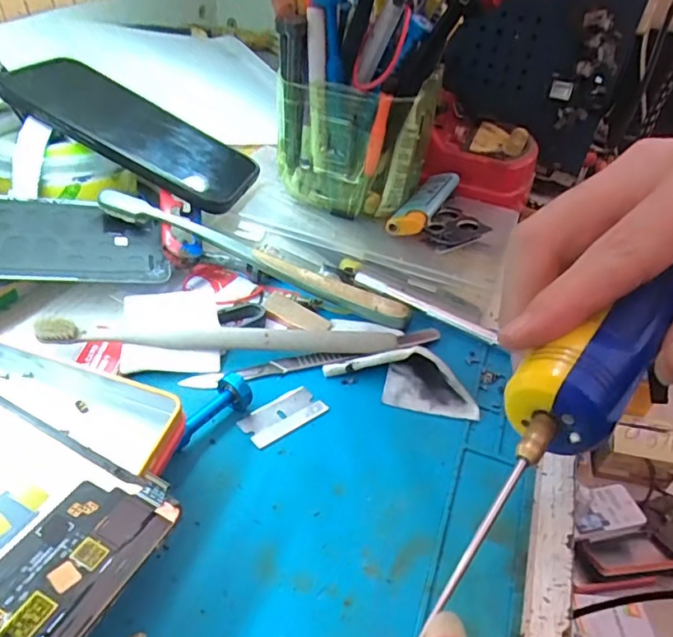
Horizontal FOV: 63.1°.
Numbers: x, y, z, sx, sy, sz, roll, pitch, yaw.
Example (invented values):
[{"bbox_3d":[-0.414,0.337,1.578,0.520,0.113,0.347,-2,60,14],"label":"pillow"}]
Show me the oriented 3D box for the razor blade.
[{"bbox_3d":[-0.024,0.043,0.250,0.038,0.004,0.020,-22,47,-33],"label":"razor blade"}]

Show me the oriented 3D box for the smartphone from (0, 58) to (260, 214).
[{"bbox_3d":[-0.124,-0.115,0.337,0.147,0.011,0.072,29,39,-7],"label":"smartphone"}]

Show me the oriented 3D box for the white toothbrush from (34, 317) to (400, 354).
[{"bbox_3d":[-0.054,0.006,0.267,0.166,0.008,0.014,2,38,-8],"label":"white toothbrush"}]

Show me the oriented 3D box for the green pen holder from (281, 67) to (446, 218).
[{"bbox_3d":[0.013,-0.108,0.347,0.085,0.083,0.064,16,38,10],"label":"green pen holder"}]

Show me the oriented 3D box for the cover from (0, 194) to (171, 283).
[{"bbox_3d":[-0.168,-0.044,0.277,0.152,0.004,0.074,1,44,-20],"label":"cover"}]

